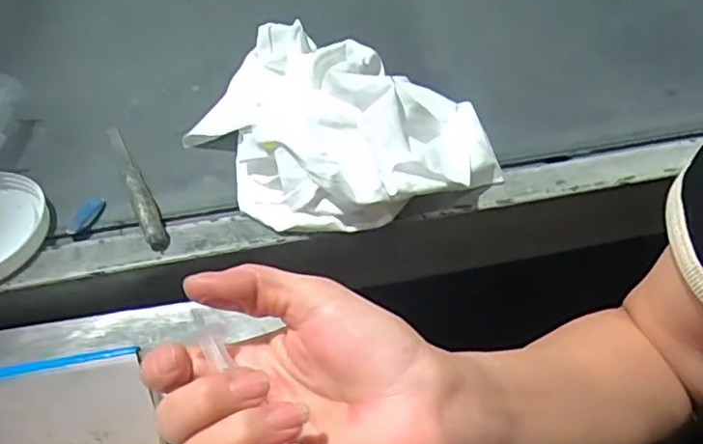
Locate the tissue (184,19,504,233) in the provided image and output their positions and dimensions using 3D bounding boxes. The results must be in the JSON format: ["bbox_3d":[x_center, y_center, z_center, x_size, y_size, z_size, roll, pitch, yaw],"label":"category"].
[{"bbox_3d":[-0.020,-0.094,0.528,0.191,0.068,0.254,-28,51,-24],"label":"tissue"}]

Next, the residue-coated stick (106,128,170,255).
[{"bbox_3d":[-0.185,-0.033,0.521,0.017,0.016,0.171,-21,48,-18],"label":"residue-coated stick"}]

